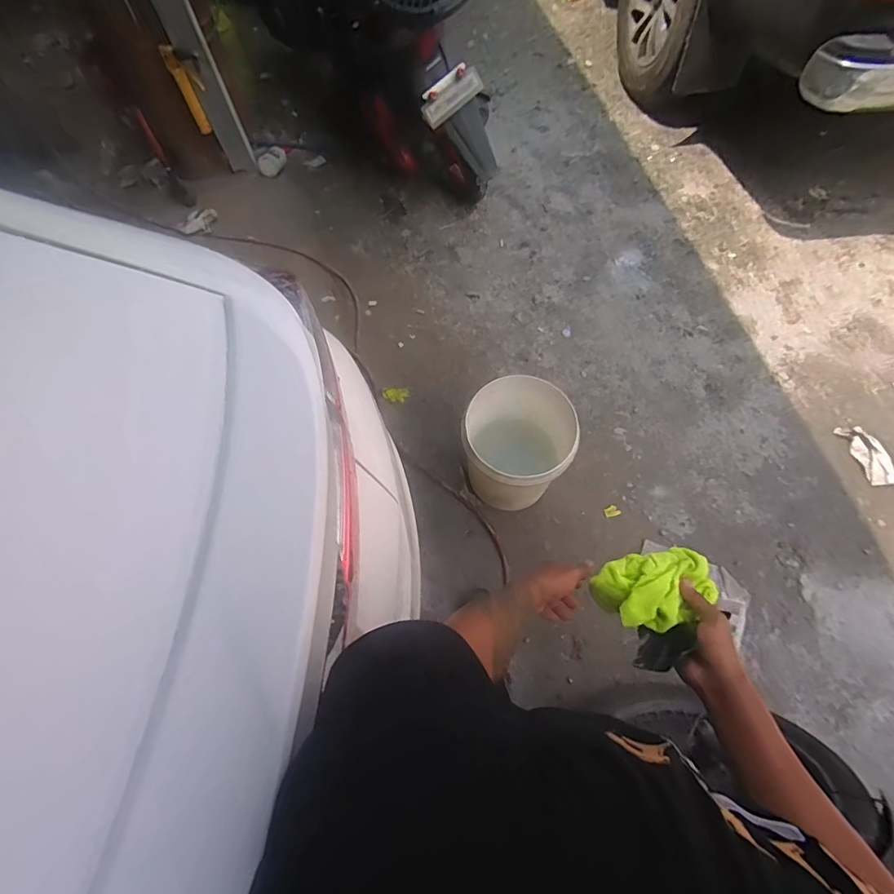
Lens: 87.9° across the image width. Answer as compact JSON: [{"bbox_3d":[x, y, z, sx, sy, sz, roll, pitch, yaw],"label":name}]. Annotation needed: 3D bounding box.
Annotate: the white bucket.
[{"bbox_3d":[0.205,0.000,1.433,0.312,0.356,0.335,-1,67,2],"label":"white bucket"}]

